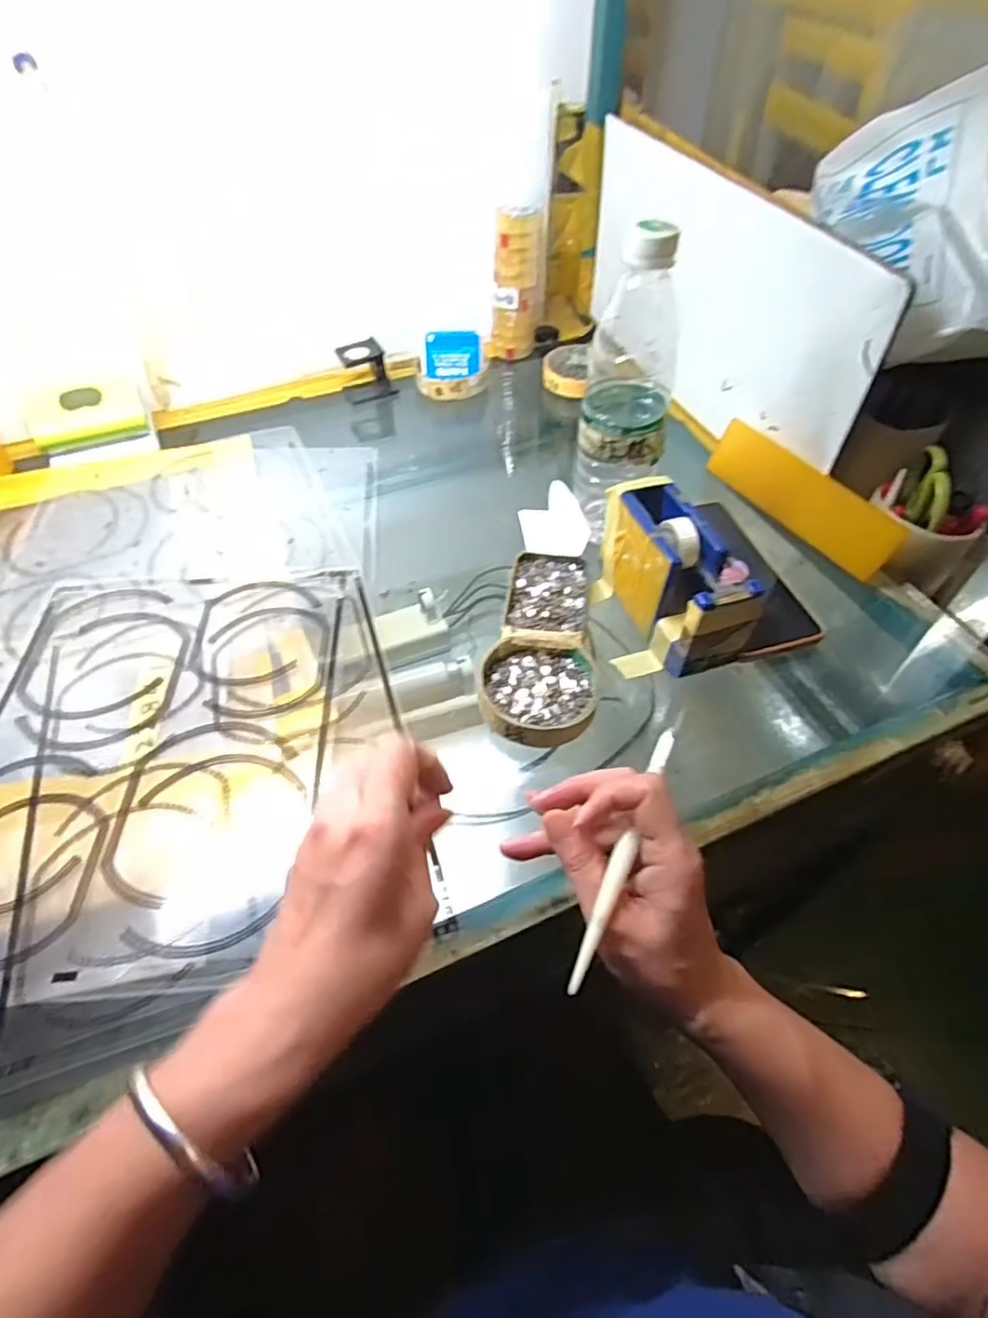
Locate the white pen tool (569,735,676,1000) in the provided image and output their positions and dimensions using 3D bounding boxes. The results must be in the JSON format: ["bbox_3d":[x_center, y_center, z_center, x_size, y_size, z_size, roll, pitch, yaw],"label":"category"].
[{"bbox_3d":[0.063,0.092,0.308,0.008,0.006,0.137,20,63,18],"label":"white pen tool"}]

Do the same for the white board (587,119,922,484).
[{"bbox_3d":[0.198,-0.337,0.600,0.011,0.185,0.410,-17,52,-13],"label":"white board"}]

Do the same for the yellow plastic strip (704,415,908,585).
[{"bbox_3d":[0.262,-0.141,0.549,0.007,0.051,0.182,-10,48,-37],"label":"yellow plastic strip"}]

